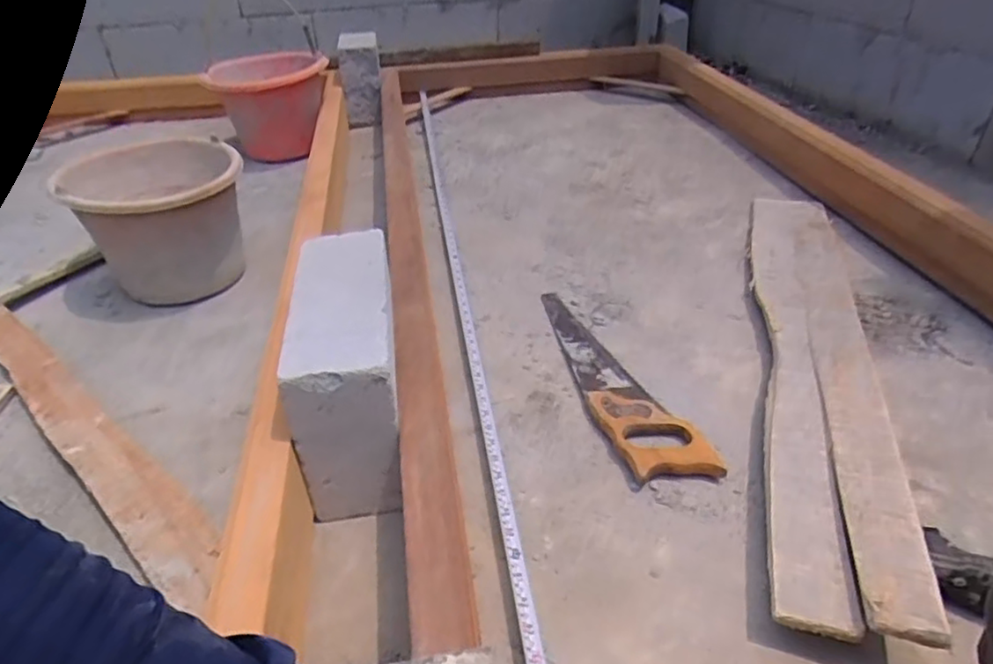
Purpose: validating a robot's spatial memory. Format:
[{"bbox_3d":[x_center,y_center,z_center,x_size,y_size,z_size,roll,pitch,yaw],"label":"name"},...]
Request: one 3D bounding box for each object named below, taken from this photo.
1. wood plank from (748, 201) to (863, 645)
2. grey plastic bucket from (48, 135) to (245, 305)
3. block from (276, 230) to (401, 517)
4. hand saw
[{"bbox_3d":[0.402,-0.009,0.883,0.069,0.016,0.911,5,33,18],"label":"wood plank"},{"bbox_3d":[-0.512,-0.174,1.002,0.214,0.182,0.207,-19,39,-23],"label":"grey plastic bucket"},{"bbox_3d":[-0.162,0.042,0.716,0.102,0.210,0.268,-7,37,-6],"label":"block"},{"bbox_3d":[0.142,0.051,0.844,0.098,0.030,0.406,-12,37,-15],"label":"hand saw"}]

